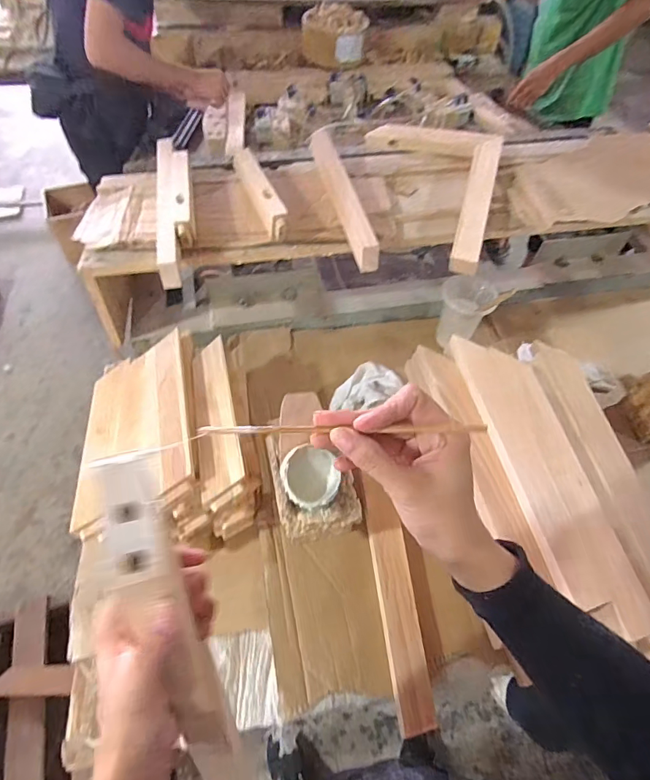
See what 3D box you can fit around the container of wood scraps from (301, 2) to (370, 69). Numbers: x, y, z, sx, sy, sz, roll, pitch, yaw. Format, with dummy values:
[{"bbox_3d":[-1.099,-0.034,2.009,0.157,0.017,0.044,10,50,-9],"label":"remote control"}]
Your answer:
[{"bbox_3d":[0.038,-1.183,1.495,0.191,0.143,0.204,30,59,17],"label":"container of wood scraps"}]

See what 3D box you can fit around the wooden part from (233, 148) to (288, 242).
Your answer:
[{"bbox_3d":[-0.128,-0.390,0.871,0.033,0.068,0.278,-16,58,-14],"label":"wooden part"}]

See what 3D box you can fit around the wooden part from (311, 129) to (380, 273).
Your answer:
[{"bbox_3d":[0.031,-0.382,0.866,0.033,0.066,0.404,-11,56,-10],"label":"wooden part"}]

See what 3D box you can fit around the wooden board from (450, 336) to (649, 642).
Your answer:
[{"bbox_3d":[0.332,0.102,0.671,0.127,0.031,0.465,-8,56,-8],"label":"wooden board"}]

